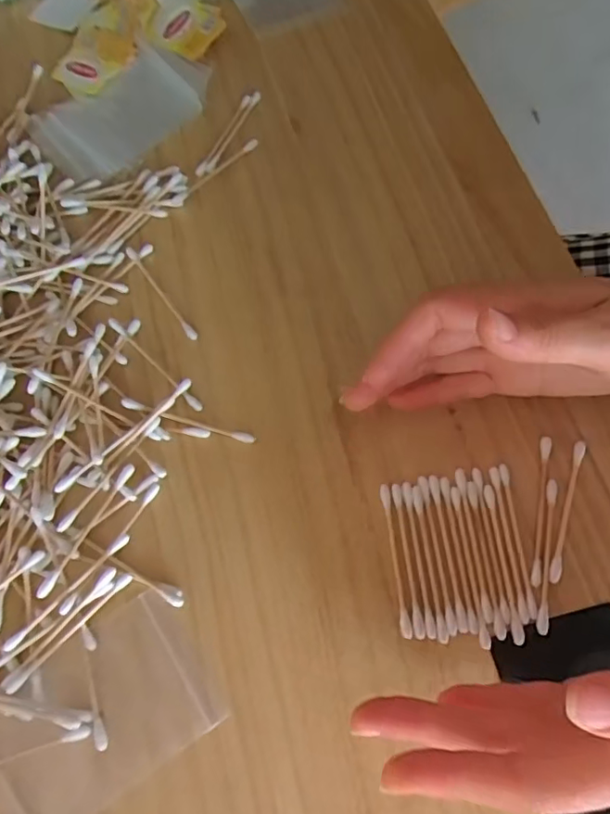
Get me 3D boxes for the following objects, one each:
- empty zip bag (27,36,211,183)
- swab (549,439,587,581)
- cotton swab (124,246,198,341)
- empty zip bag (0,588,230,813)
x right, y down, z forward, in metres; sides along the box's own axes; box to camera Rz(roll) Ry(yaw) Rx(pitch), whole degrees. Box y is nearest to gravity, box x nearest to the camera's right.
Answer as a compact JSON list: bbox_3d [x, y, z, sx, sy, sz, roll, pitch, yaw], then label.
[{"bbox_3d":[-0.122,-0.201,0.372,0.117,0.015,0.074,-38,72,-12],"label":"empty zip bag"},{"bbox_3d":[0.127,0.049,0.268,0.006,0.004,0.071,17,70,9],"label":"swab"},{"bbox_3d":[-0.083,-0.066,0.322,0.005,0.007,0.073,-35,72,-11],"label":"cotton swab"},{"bbox_3d":[-0.093,0.136,0.247,0.101,0.004,0.068,-32,71,-10],"label":"empty zip bag"}]

